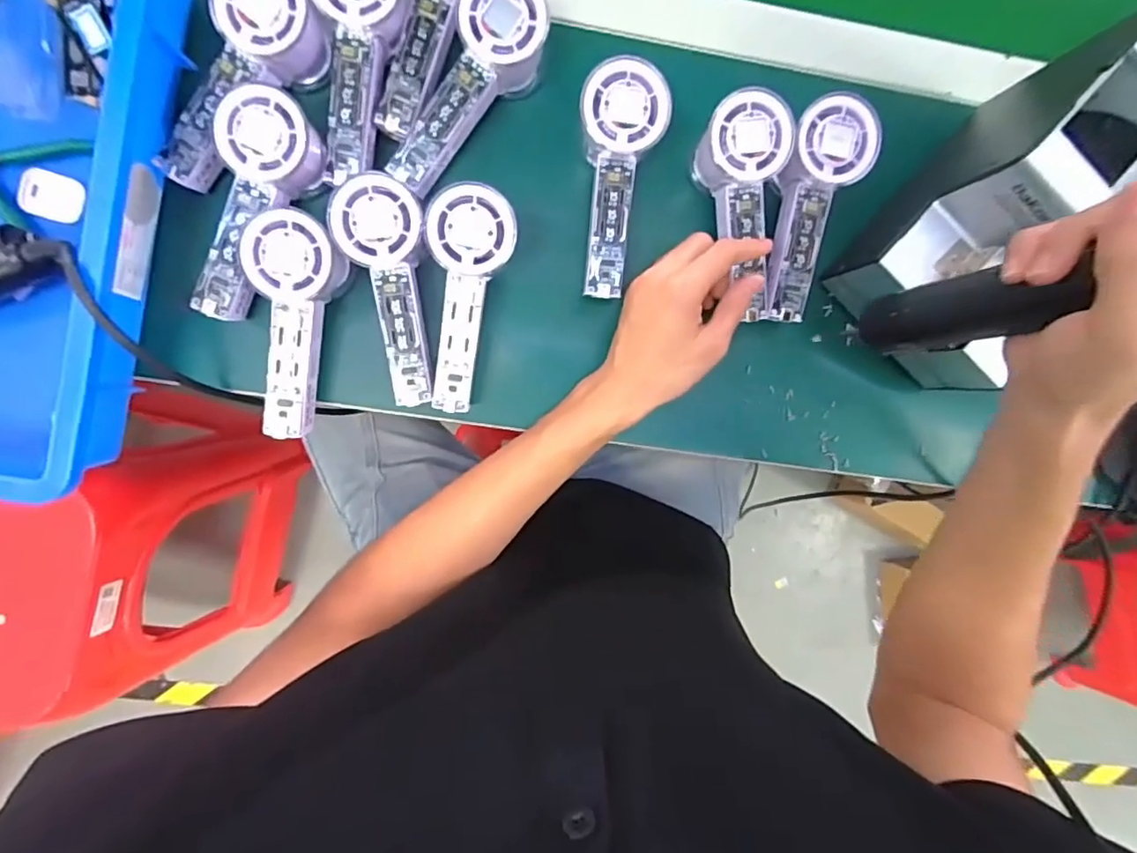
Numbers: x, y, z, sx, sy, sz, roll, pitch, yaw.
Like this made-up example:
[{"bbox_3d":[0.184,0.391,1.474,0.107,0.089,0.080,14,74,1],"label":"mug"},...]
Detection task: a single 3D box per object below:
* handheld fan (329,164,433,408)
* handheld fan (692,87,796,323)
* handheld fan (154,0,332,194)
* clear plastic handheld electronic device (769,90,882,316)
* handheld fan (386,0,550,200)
[{"bbox_3d":[-0.118,-0.091,0.390,0.053,0.035,0.146,-8,106,-5],"label":"handheld fan"},{"bbox_3d":[0.124,-0.154,0.407,0.057,0.037,0.146,-8,111,-5],"label":"handheld fan"},{"bbox_3d":[-0.214,-0.224,0.379,0.059,0.053,0.149,39,102,-6],"label":"handheld fan"},{"bbox_3d":[0.169,-0.150,0.408,0.054,0.040,0.149,11,105,-6],"label":"clear plastic handheld electronic device"},{"bbox_3d":[-0.065,-0.228,0.398,0.056,0.064,0.146,31,105,-9],"label":"handheld fan"}]

